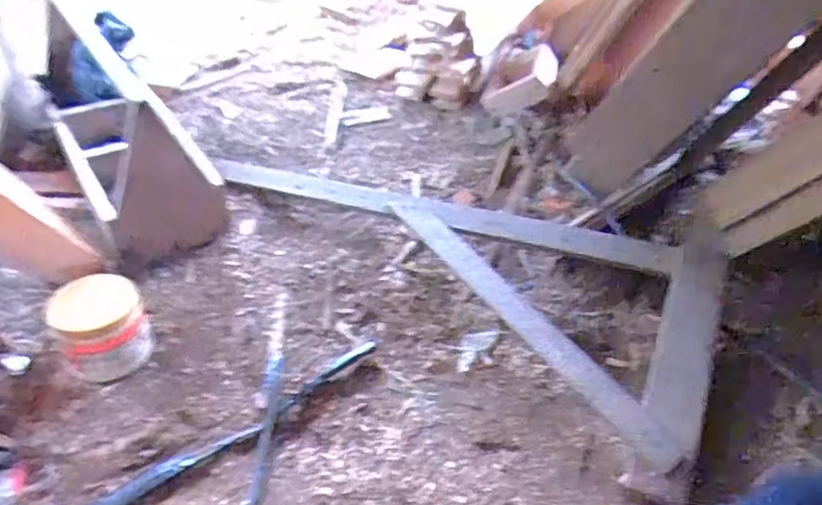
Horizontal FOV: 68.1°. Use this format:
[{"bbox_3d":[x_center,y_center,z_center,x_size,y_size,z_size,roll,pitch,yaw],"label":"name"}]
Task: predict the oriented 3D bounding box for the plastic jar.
[{"bbox_3d":[-0.371,0.093,0.736,0.101,0.103,0.096,-29,49,-26],"label":"plastic jar"}]

